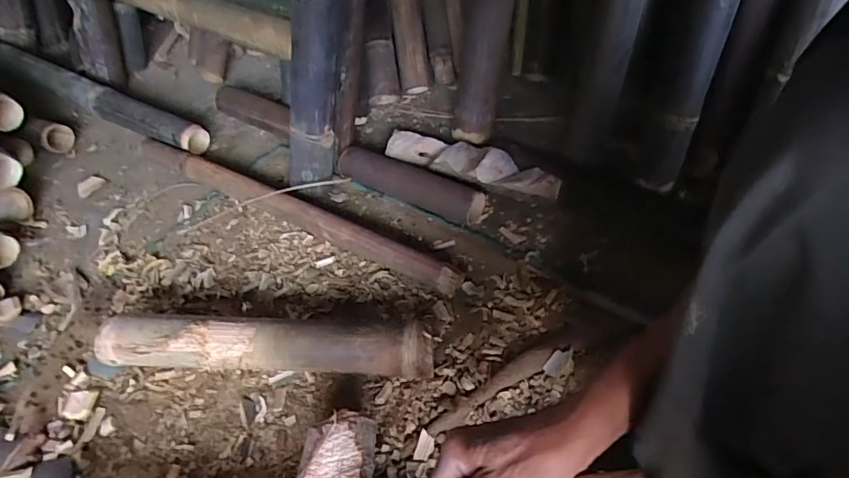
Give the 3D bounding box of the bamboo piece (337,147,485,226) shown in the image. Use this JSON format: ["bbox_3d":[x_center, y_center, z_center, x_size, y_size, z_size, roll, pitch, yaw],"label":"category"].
[{"bbox_3d":[-0.026,-0.092,0.766,0.260,0.047,0.063,19,54,20],"label":"bamboo piece"}]

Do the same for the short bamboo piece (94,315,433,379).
[{"bbox_3d":[-0.192,0.132,0.580,0.408,0.067,0.063,0,50,5],"label":"short bamboo piece"}]

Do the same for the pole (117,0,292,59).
[{"bbox_3d":[-0.414,-0.397,0.797,0.554,0.054,0.067,24,55,23],"label":"pole"}]

